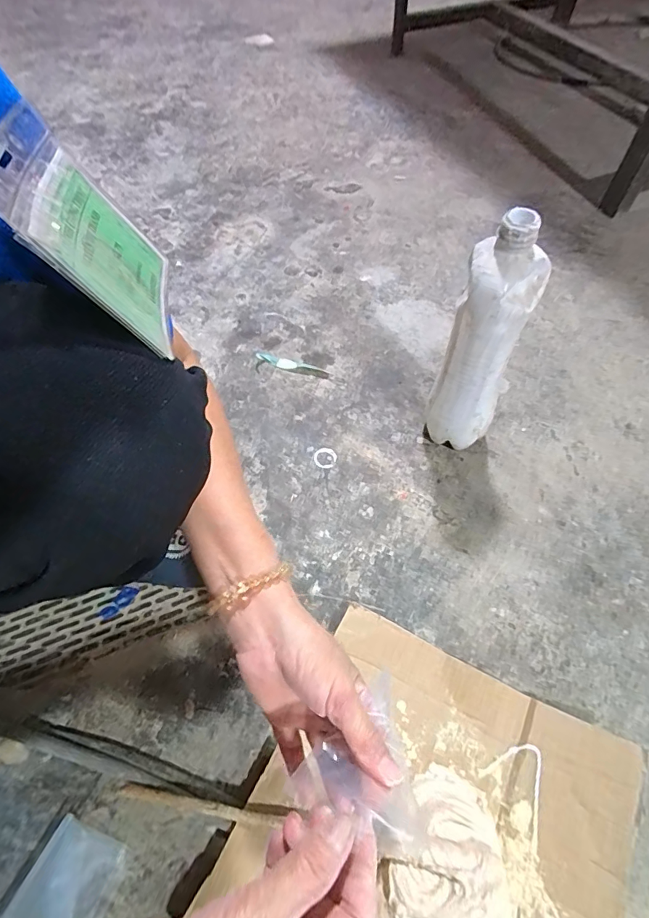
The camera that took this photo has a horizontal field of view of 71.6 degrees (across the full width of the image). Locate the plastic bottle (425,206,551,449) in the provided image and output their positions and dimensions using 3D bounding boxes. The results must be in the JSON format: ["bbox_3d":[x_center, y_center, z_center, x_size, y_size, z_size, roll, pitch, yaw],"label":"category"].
[{"bbox_3d":[0.161,-0.104,0.478,0.075,0.284,0.062,25,62,16],"label":"plastic bottle"}]

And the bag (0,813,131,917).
[{"bbox_3d":[-0.217,0.364,0.372,0.073,0.011,0.095,21,61,14],"label":"bag"}]

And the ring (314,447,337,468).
[{"bbox_3d":[0.000,-0.002,0.591,0.031,0.004,0.030,-1,59,1],"label":"ring"}]

